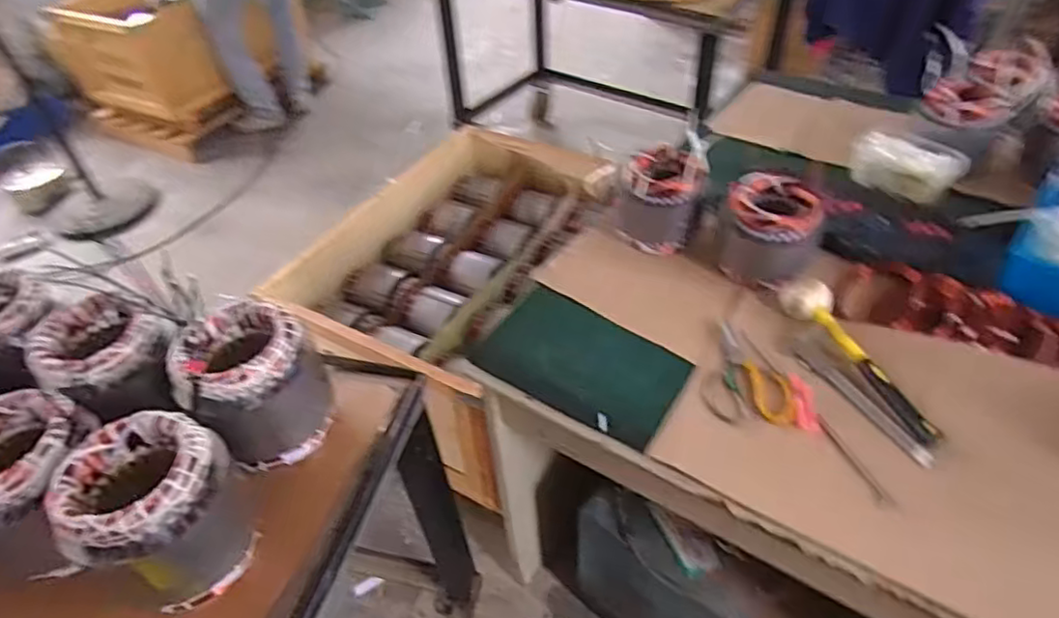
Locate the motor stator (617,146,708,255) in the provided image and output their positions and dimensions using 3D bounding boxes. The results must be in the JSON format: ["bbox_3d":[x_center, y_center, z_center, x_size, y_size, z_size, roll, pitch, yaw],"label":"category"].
[{"bbox_3d":[0.221,-0.186,1.092,0.131,0.162,0.131,4,44,9],"label":"motor stator"}]

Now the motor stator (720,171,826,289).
[{"bbox_3d":[0.380,-0.123,1.025,0.142,0.128,0.134,15,47,20],"label":"motor stator"}]

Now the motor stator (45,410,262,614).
[{"bbox_3d":[-0.362,0.201,0.639,0.131,0.157,0.145,28,52,29],"label":"motor stator"}]

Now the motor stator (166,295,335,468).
[{"bbox_3d":[-0.314,0.084,0.759,0.159,0.148,0.133,-36,52,-29],"label":"motor stator"}]

